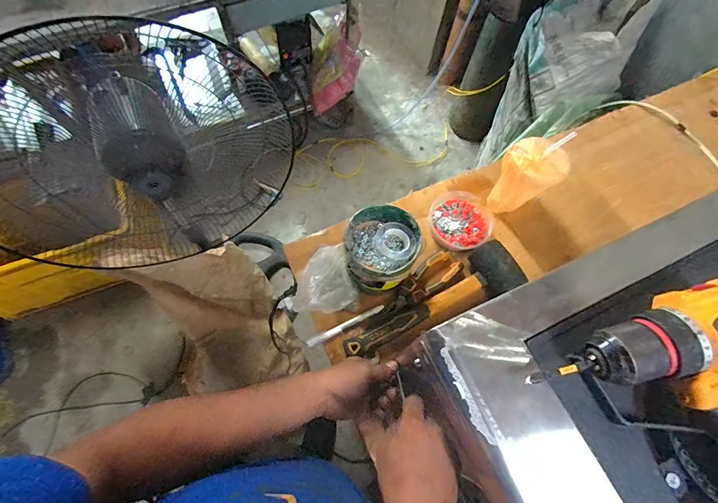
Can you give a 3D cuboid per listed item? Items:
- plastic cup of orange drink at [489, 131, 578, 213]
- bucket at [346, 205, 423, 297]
[{"bbox_3d":[0.296,-0.137,0.621,0.098,0.161,0.088,36,71,11],"label":"plastic cup of orange drink"},{"bbox_3d":[0.032,0.001,0.562,0.111,0.099,0.112,1,69,-2],"label":"bucket"}]

